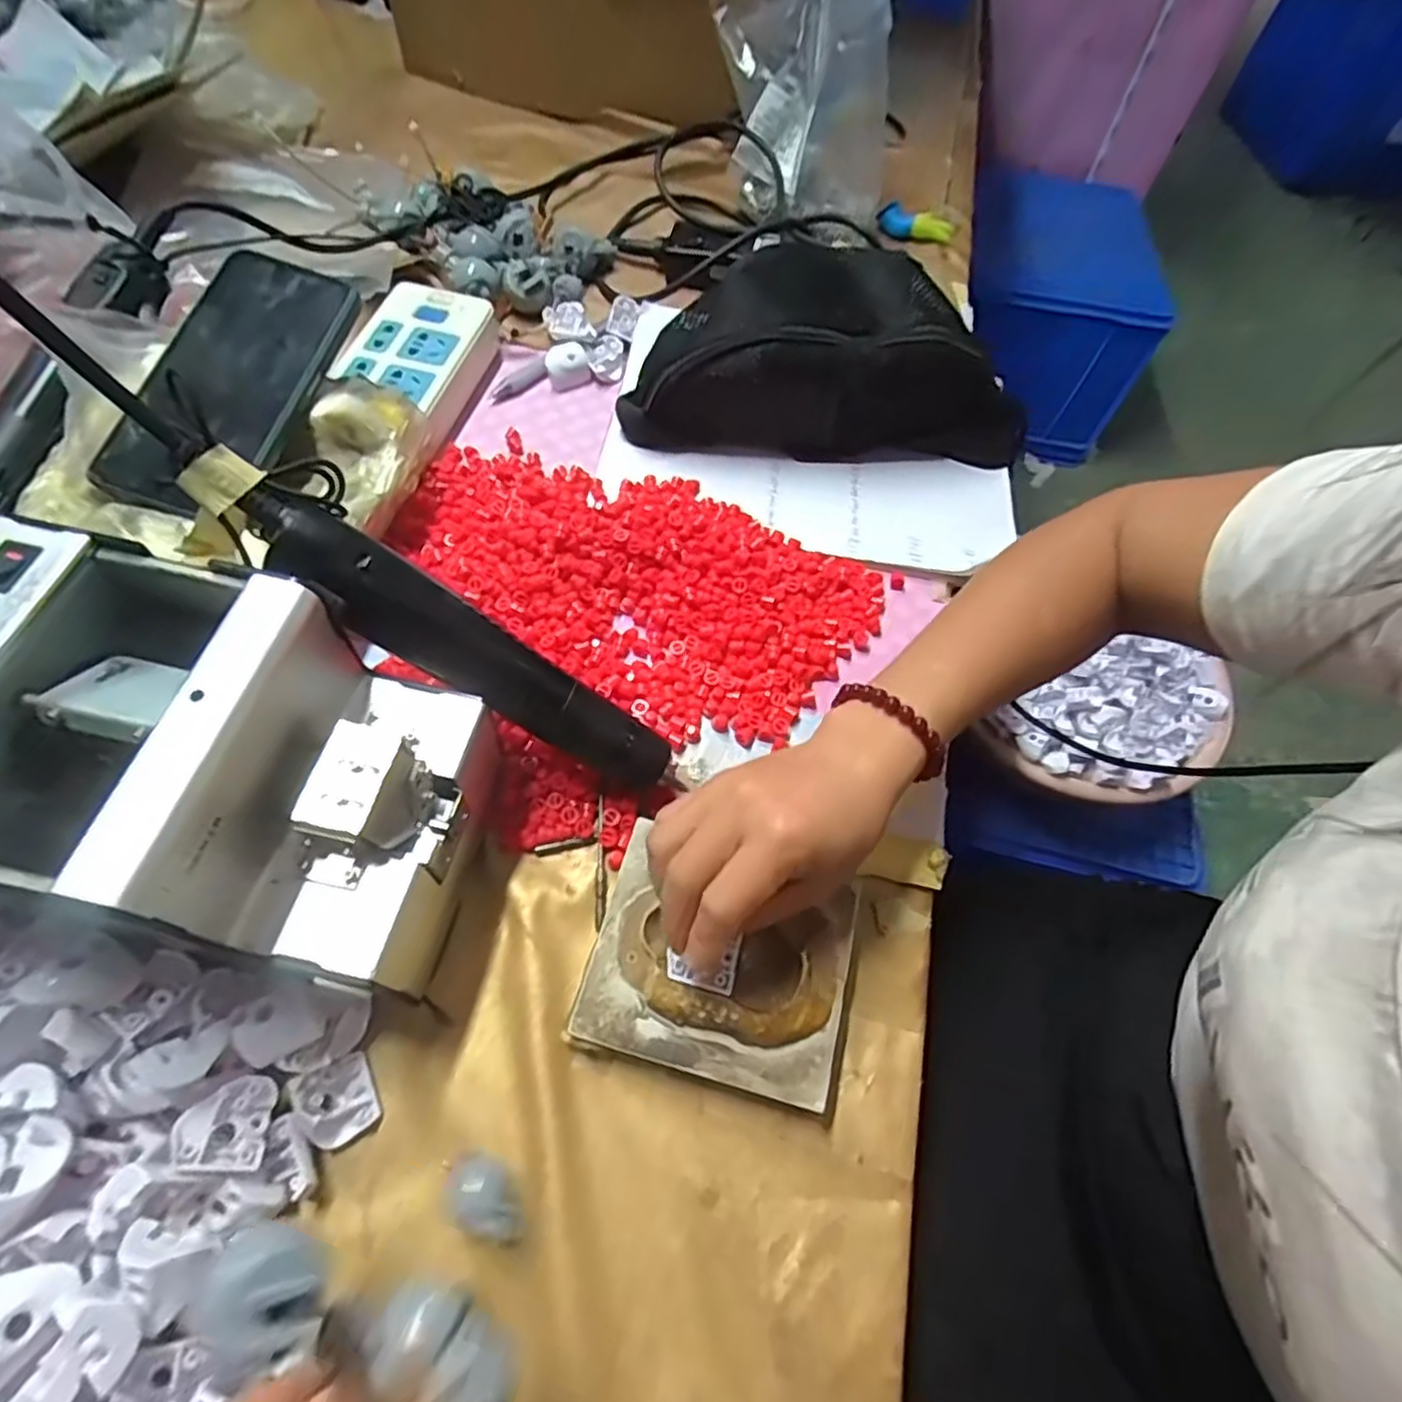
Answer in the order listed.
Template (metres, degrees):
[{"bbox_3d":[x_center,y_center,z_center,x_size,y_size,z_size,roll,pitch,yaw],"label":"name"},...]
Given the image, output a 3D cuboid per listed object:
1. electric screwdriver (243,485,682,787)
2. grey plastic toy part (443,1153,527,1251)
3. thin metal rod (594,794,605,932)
[{"bbox_3d":[-0.098,-0.017,0.340,0.227,0.028,0.038,35,60,-22],"label":"electric screwdriver"},{"bbox_3d":[-0.087,0.200,0.288,0.020,0.025,0.038,-36,70,-21],"label":"grey plastic toy part"},{"bbox_3d":[-0.052,0.082,0.371,0.005,0.008,0.069,-1,62,-5],"label":"thin metal rod"}]

